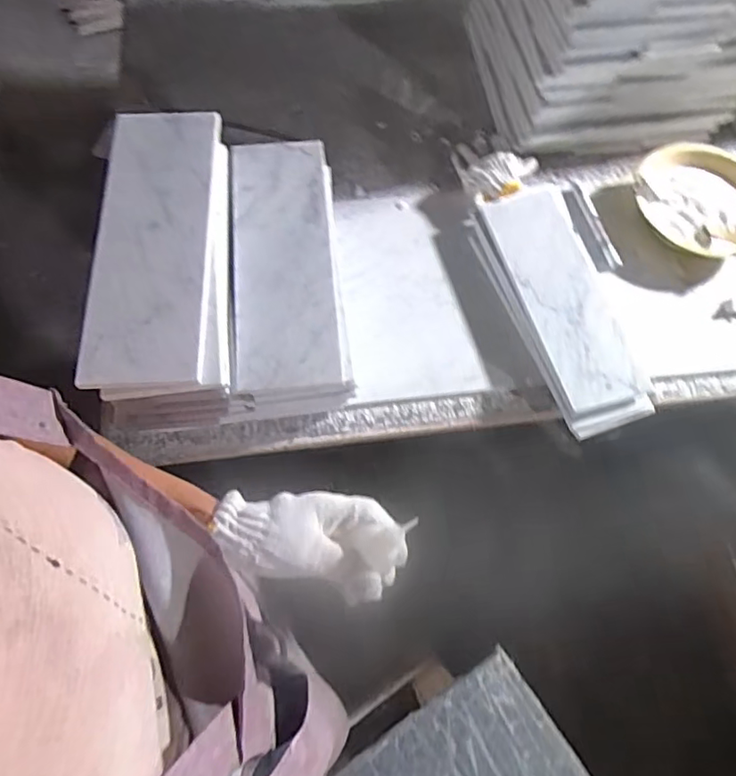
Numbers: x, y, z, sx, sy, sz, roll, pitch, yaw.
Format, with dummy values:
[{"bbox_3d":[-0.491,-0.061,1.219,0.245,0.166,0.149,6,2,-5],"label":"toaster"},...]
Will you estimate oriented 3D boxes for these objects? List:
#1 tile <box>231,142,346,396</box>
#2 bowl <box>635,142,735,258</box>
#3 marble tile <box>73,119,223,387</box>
[{"bbox_3d":[-0.088,-0.141,0.609,0.101,0.016,0.292,-5,63,-2],"label":"tile"},{"bbox_3d":[0.456,-0.255,0.804,0.184,0.067,0.164,42,73,16],"label":"bowl"},{"bbox_3d":[-0.199,-0.147,0.549,0.108,0.014,0.303,-5,64,-1],"label":"marble tile"}]

